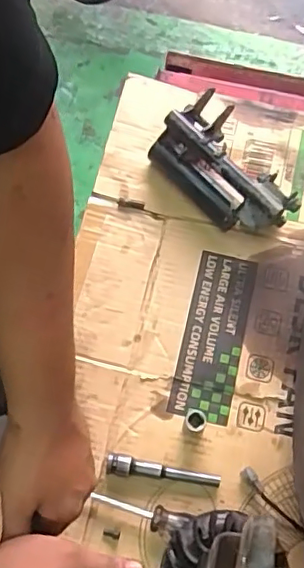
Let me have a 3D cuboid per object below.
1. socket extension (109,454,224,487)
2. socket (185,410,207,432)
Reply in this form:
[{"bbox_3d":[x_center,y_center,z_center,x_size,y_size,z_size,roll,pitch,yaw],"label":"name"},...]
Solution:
[{"bbox_3d":[0.012,0.201,0.612,0.120,0.017,0.021,8,70,2],"label":"socket extension"},{"bbox_3d":[0.046,0.151,0.623,0.022,0.040,0.022,0,70,0],"label":"socket"}]

